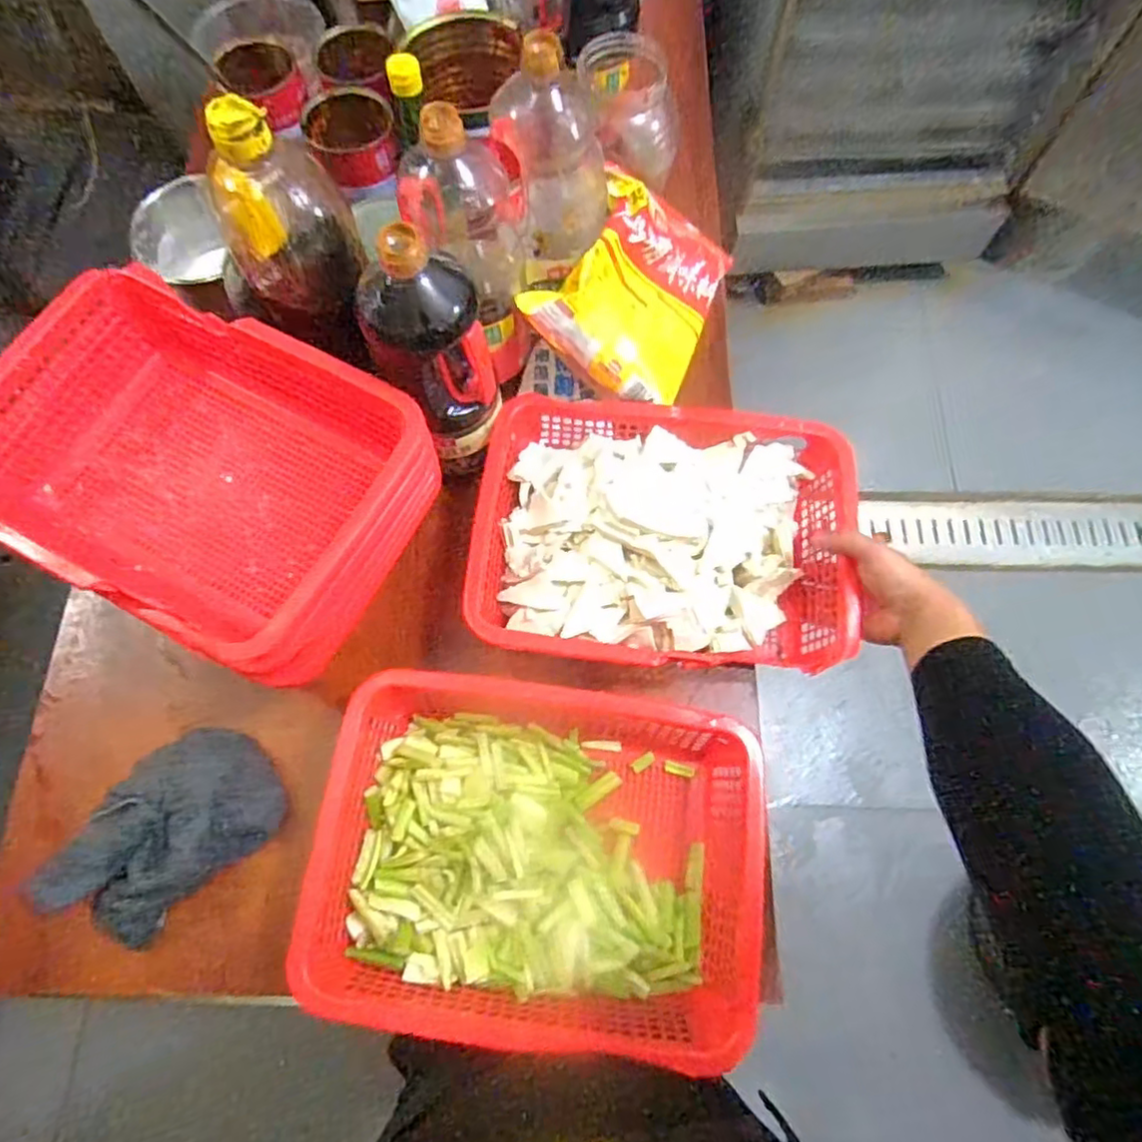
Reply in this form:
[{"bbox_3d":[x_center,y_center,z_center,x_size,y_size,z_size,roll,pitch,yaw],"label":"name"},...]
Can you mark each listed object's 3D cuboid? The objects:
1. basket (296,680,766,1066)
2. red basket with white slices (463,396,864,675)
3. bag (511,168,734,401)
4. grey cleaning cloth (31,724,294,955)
[{"bbox_3d":[-0.025,0.238,0.560,0.346,0.094,0.260,7,67,3],"label":"basket"},{"bbox_3d":[0.094,-0.032,0.653,0.362,0.100,0.261,6,67,3],"label":"red basket with white slices"},{"bbox_3d":[0.082,-0.314,0.730,0.063,0.191,0.268,4,58,47],"label":"bag"},{"bbox_3d":[-0.354,0.229,0.583,0.185,0.049,0.114,-40,72,-15],"label":"grey cleaning cloth"}]

